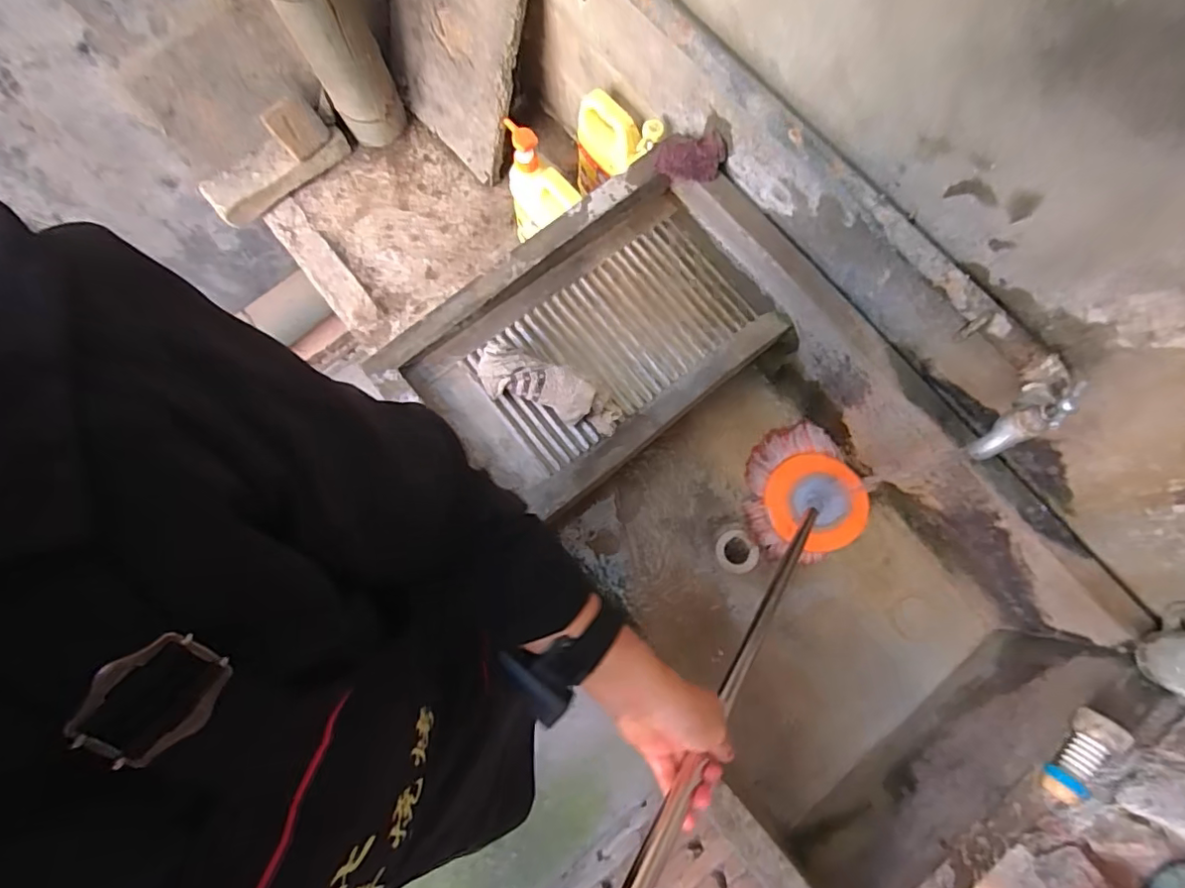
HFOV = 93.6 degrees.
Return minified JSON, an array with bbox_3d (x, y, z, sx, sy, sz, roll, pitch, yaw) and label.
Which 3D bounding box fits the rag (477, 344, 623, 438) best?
[{"bbox_3d":[-0.052,-0.066,0.674,0.179,0.048,0.059,20,80,4],"label":"rag"}]

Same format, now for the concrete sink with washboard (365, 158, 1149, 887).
[{"bbox_3d":[0.189,0.098,0.759,0.508,0.259,0.849,-40,82,-6],"label":"concrete sink with washboard"}]

